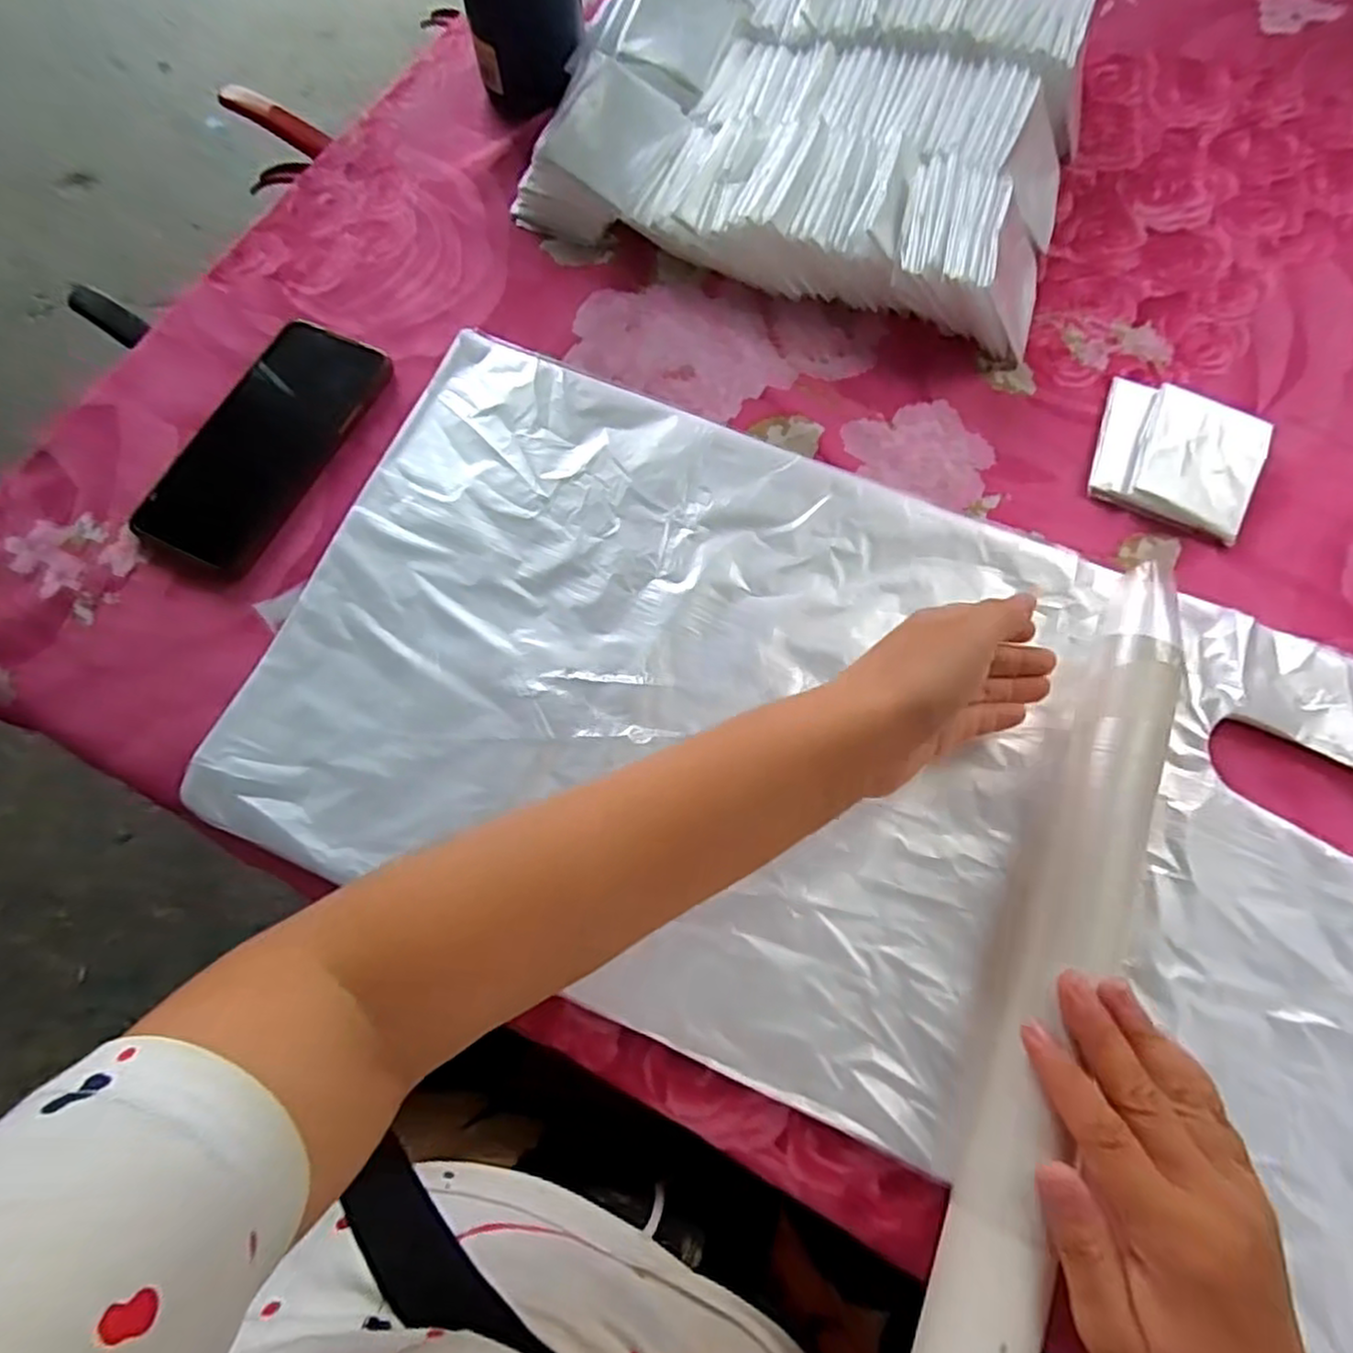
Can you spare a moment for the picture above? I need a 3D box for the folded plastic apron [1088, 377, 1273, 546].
[{"bbox_3d":[0.283,-0.126,0.406,0.083,0.012,0.082,22,73,8],"label":"folded plastic apron"}]

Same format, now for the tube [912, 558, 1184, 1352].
[{"bbox_3d":[0.163,0.130,0.299,0.044,0.028,0.388,22,72,8],"label":"tube"}]

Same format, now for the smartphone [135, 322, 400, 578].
[{"bbox_3d":[-0.236,-0.139,0.415,0.073,0.014,0.159,27,74,10],"label":"smartphone"}]

